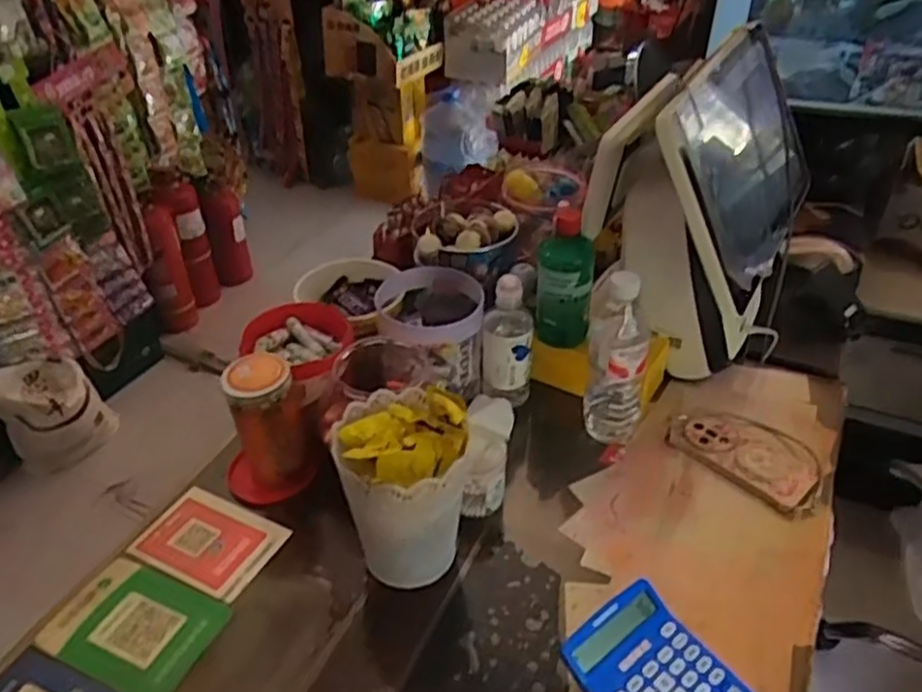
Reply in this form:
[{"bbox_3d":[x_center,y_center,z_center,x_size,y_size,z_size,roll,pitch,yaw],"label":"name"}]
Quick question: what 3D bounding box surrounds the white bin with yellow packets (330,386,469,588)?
[{"bbox_3d":[-0.056,0.146,0.764,0.123,0.175,0.127,-2,38,-1],"label":"white bin with yellow packets"}]

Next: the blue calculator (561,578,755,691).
[{"bbox_3d":[0.173,0.293,0.677,0.118,0.044,0.145,-30,46,-32],"label":"blue calculator"}]

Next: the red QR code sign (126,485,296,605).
[{"bbox_3d":[-0.273,0.209,0.832,0.148,0.010,0.103,15,42,22],"label":"red QR code sign"}]

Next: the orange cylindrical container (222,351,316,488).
[{"bbox_3d":[-0.212,0.082,0.849,0.070,0.142,0.064,-1,38,0],"label":"orange cylindrical container"}]

